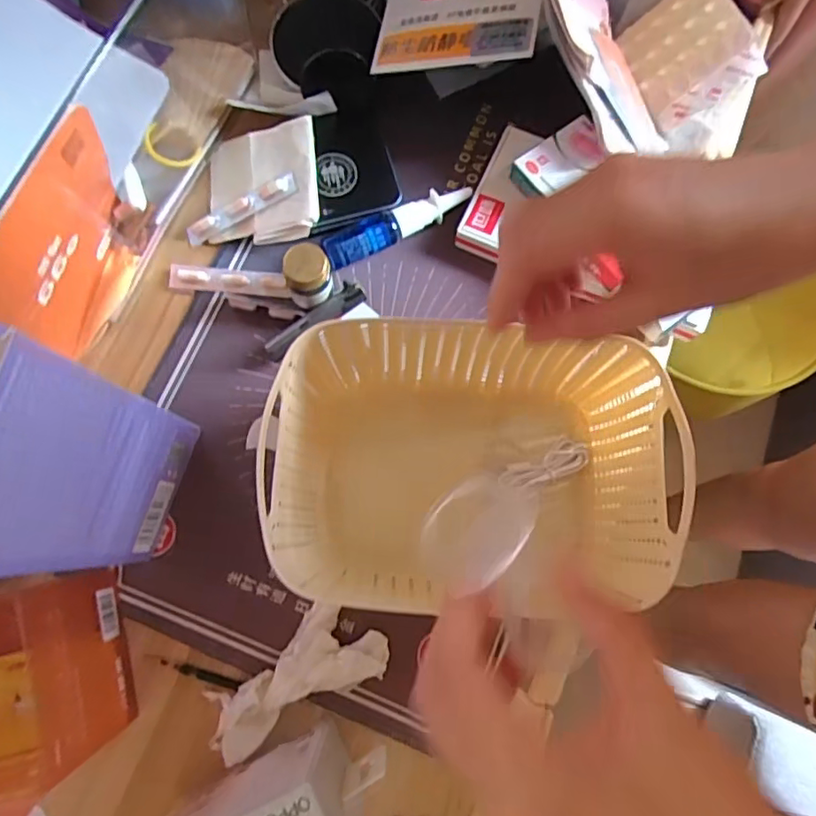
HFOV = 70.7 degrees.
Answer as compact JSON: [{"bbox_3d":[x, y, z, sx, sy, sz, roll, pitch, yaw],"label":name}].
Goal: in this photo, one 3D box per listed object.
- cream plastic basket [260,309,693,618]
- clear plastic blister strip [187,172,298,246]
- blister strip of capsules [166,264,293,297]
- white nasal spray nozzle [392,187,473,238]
[{"bbox_3d":[0.032,0.034,0.342,0.210,0.085,0.140,-4,77,-2],"label":"cream plastic basket"},{"bbox_3d":[-0.121,-0.144,0.416,0.090,0.008,0.014,-21,106,14],"label":"clear plastic blister strip"},{"bbox_3d":[-0.128,-0.094,0.414,0.084,0.008,0.020,4,77,0],"label":"blister strip of capsules"},{"bbox_3d":[0.018,-0.146,0.421,0.059,0.020,0.018,-27,79,-7],"label":"white nasal spray nozzle"}]

